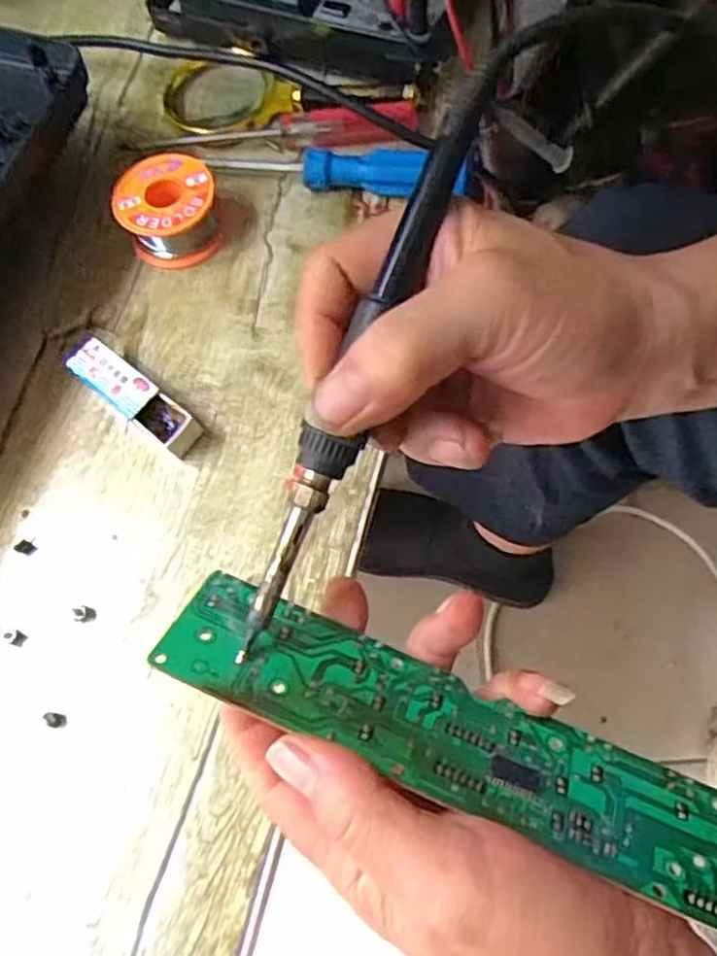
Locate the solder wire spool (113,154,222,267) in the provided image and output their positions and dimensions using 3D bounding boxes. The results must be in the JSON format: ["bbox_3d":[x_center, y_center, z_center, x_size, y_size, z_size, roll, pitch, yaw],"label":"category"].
[{"bbox_3d":[-0.103,-0.144,0.390,0.051,0.029,0.051,-1,67,2],"label":"solder wire spool"}]

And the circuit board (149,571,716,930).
[{"bbox_3d":[0.035,0.085,0.232,0.205,0.004,0.045,22,38,8],"label":"circuit board"}]

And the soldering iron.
[{"bbox_3d":[0.008,-0.046,0.233,0.020,0.014,0.222,22,87,11],"label":"soldering iron"}]

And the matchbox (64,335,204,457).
[{"bbox_3d":[-0.110,-0.039,0.353,0.074,0.021,0.021,36,73,16],"label":"matchbox"}]

